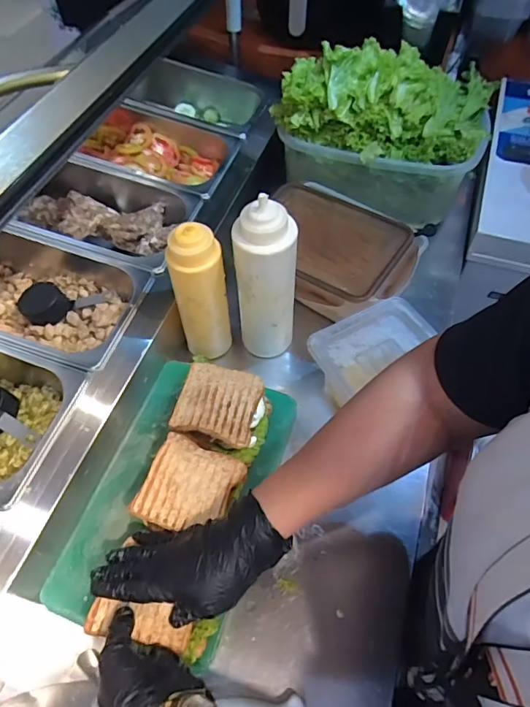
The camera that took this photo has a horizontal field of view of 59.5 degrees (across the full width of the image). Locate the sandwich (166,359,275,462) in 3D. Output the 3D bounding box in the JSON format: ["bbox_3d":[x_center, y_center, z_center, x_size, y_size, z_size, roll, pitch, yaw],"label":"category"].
[{"bbox_3d":[-0.052,0.071,0.582,0.112,0.055,0.099,12,58,9],"label":"sandwich"}]

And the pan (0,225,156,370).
[{"bbox_3d":[-0.316,-0.073,0.658,0.283,0.097,0.191,12,58,9],"label":"pan"}]

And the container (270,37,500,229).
[{"bbox_3d":[0.201,-0.392,0.806,0.337,0.207,0.229,17,58,12],"label":"container"}]

